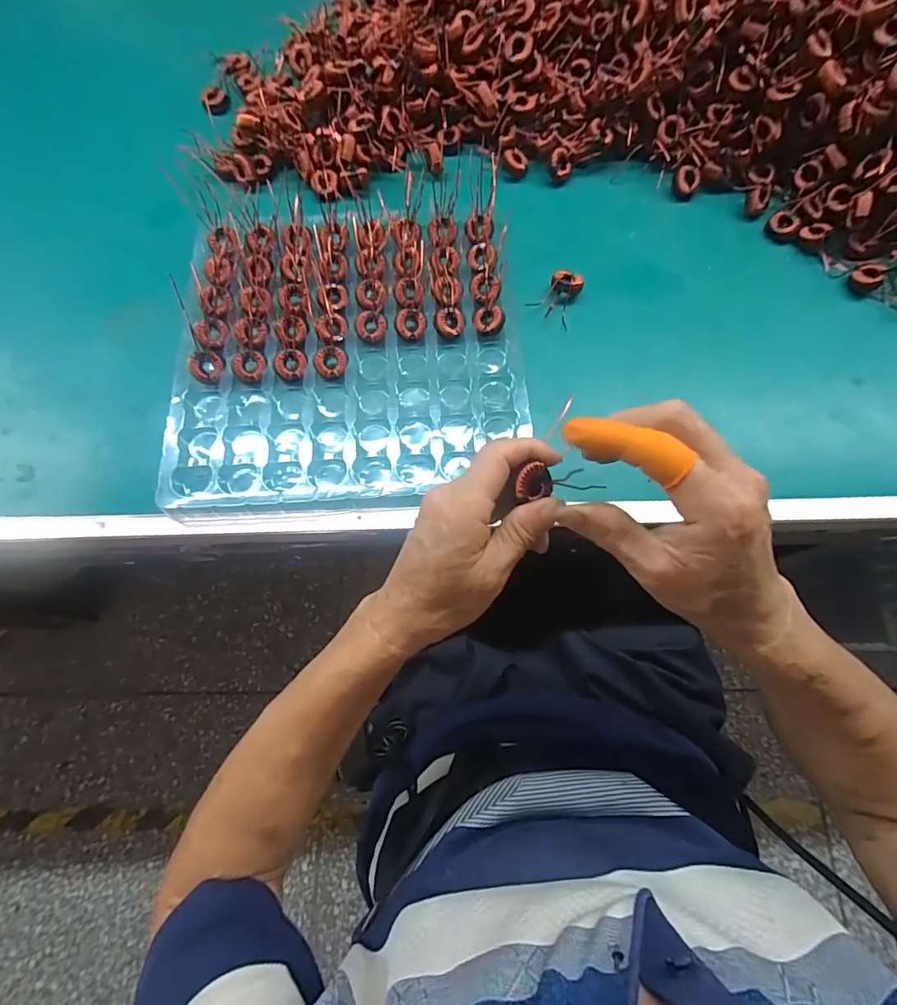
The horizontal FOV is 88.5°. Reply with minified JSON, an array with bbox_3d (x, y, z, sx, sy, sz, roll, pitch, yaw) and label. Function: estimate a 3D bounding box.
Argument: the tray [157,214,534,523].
[{"bbox_3d":[-0.082,-0.128,0.391,0.278,0.019,0.277,-2,73,-1],"label":"tray"}]

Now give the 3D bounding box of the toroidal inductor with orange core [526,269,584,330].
[{"bbox_3d":[0.100,-0.187,0.415,0.037,0.011,0.050,28,75,8],"label":"toroidal inductor with orange core"}]

